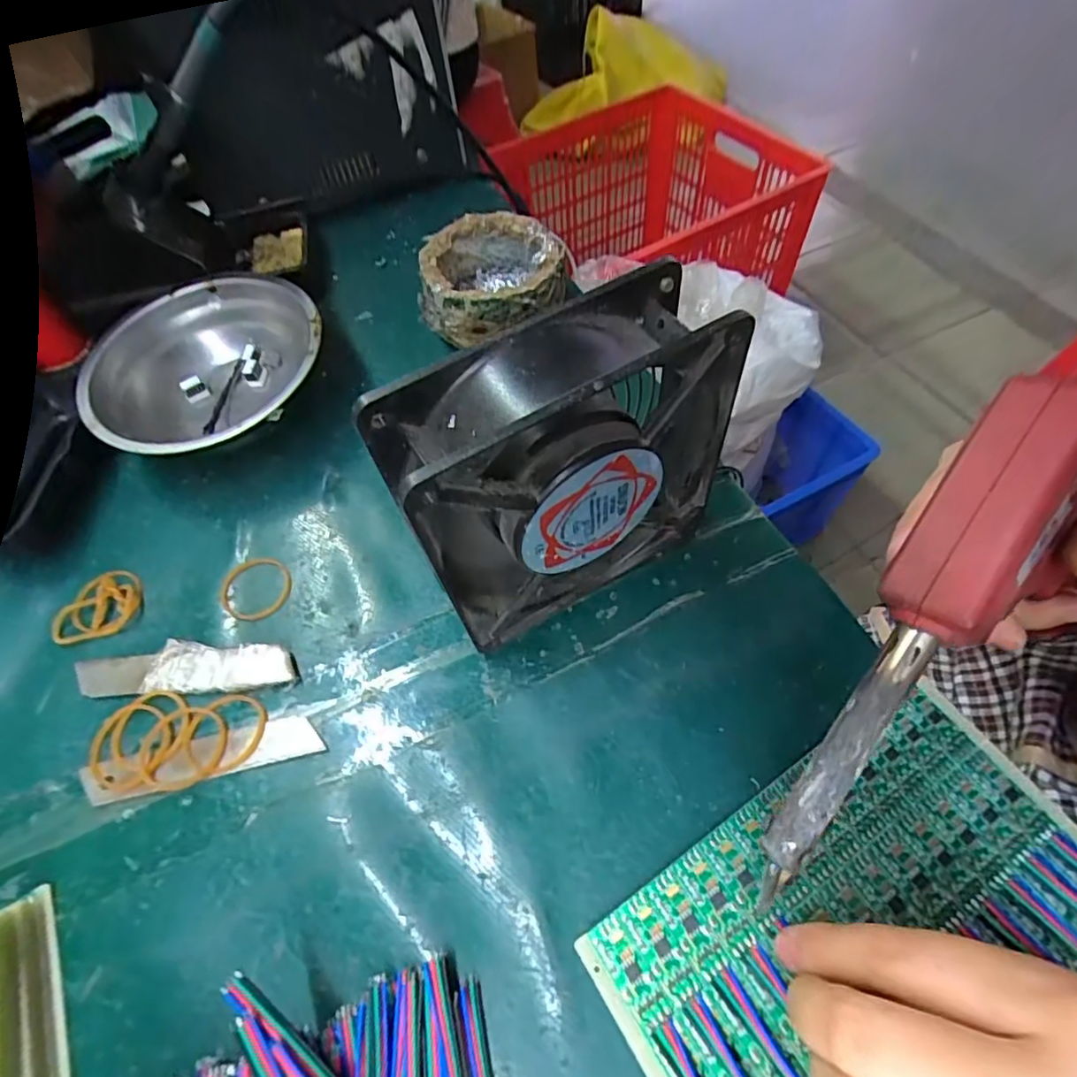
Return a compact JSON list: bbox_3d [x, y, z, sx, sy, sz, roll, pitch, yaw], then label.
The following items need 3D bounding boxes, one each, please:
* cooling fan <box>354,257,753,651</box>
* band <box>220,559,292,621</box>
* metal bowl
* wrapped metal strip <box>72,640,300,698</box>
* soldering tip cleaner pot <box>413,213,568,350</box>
[{"bbox_3d":[0.012,-0.022,0.213,0.119,0.122,0.041,-27,61,-11],"label":"cooling fan"},{"bbox_3d":[-0.135,0.024,0.268,0.032,0.004,0.033,-2,60,3],"label":"band"},{"bbox_3d":[-0.180,-0.090,0.317,0.121,0.044,0.121,-2,60,3],"label":"metal bowl"},{"bbox_3d":[-0.157,0.057,0.247,0.099,0.008,0.021,-1,60,3],"label":"wrapped metal strip"},{"bbox_3d":[-0.026,-0.155,0.339,0.082,0.043,0.080,-2,60,3],"label":"soldering tip cleaner pot"}]

